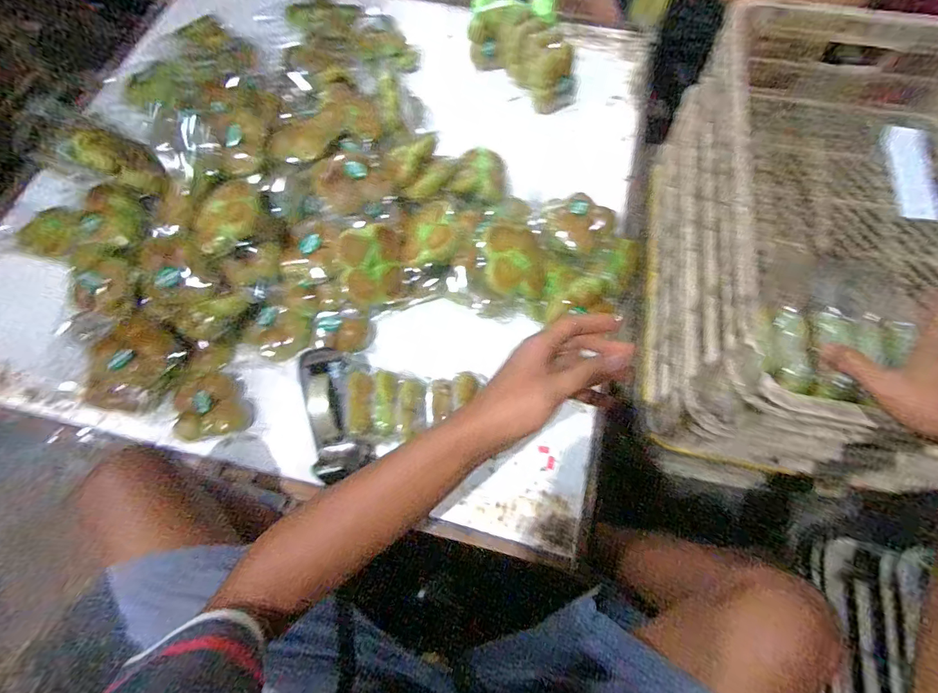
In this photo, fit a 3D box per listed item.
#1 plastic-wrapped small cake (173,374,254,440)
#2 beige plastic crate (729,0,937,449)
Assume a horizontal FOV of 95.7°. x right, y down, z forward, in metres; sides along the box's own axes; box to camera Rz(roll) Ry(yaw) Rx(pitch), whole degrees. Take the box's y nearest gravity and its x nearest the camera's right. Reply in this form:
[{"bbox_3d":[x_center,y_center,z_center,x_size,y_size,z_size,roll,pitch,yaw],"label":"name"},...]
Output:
[{"bbox_3d":[-0.423,0.094,0.689,0.116,0.058,0.106,-17,70,-6],"label":"plastic-wrapped small cake"},{"bbox_3d":[0.519,-0.168,0.556,0.409,0.152,0.602,10,70,4],"label":"beige plastic crate"}]

